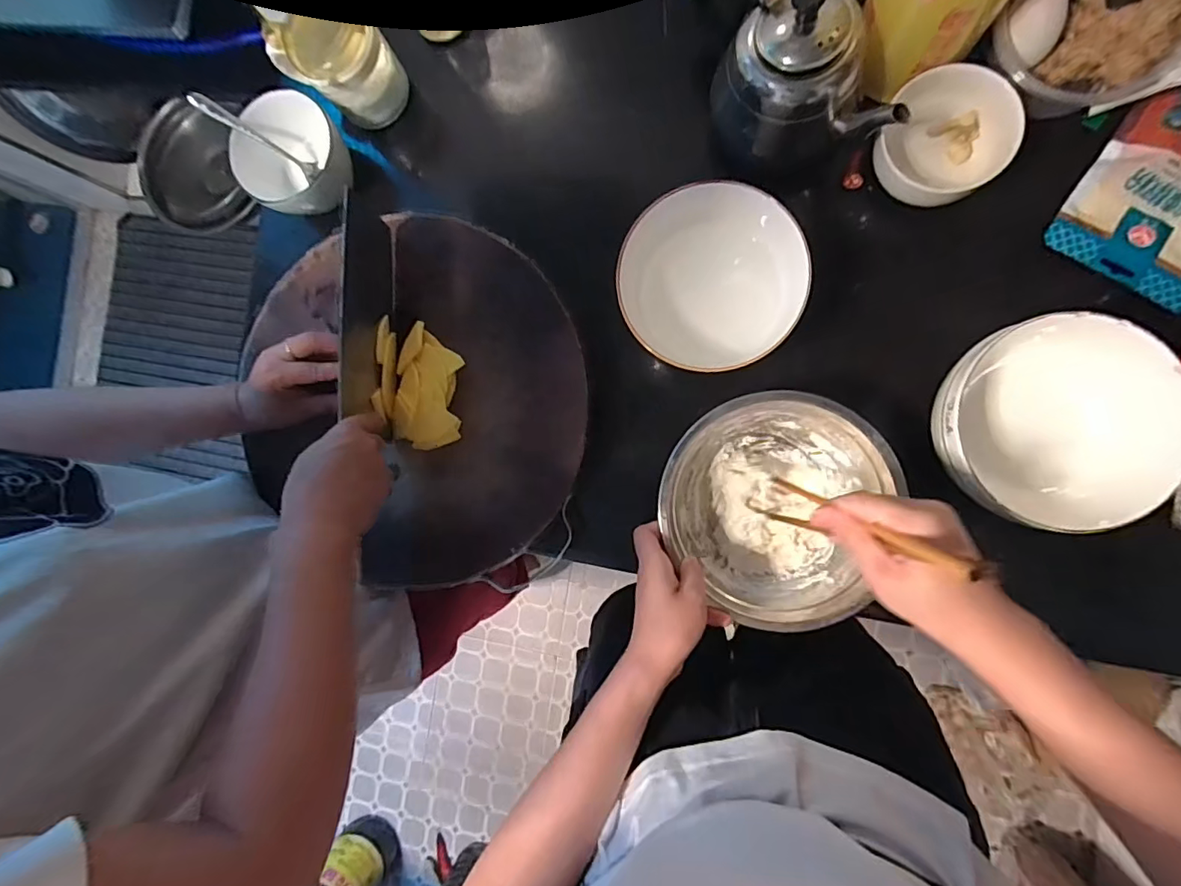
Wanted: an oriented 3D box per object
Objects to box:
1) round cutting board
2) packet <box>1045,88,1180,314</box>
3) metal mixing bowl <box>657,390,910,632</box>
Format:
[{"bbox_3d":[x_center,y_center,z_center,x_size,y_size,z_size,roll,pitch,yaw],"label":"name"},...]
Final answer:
[{"bbox_3d":[-0.181,-0.037,0.519,0.348,0.029,0.348,6,90,9],"label":"round cutting board"},{"bbox_3d":[0.486,-0.211,0.435,0.122,0.022,0.172,35,94,8],"label":"packet"},{"bbox_3d":[0.153,0.051,0.466,0.171,0.073,0.187,0,89,9],"label":"metal mixing bowl"}]

